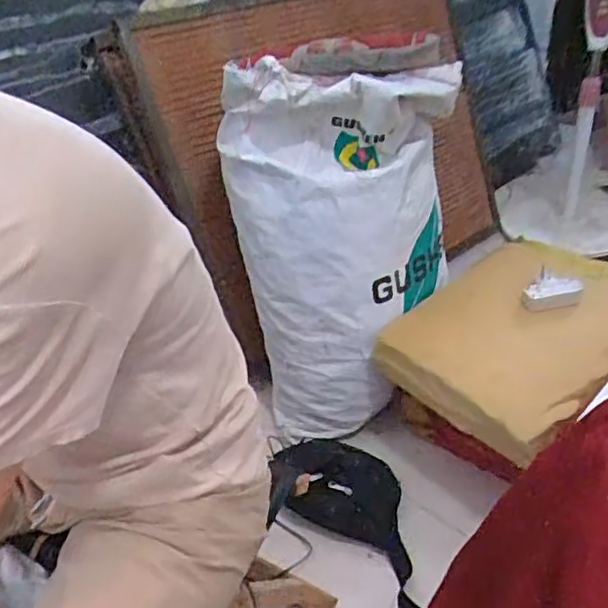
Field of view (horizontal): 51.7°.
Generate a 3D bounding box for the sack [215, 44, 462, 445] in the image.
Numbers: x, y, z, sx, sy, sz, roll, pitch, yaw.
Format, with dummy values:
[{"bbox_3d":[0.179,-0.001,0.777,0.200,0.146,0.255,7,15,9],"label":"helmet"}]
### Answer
[{"bbox_3d":[0.069,-0.103,1.142,0.349,0.675,0.261,-30,42,-31],"label":"sack"}]

